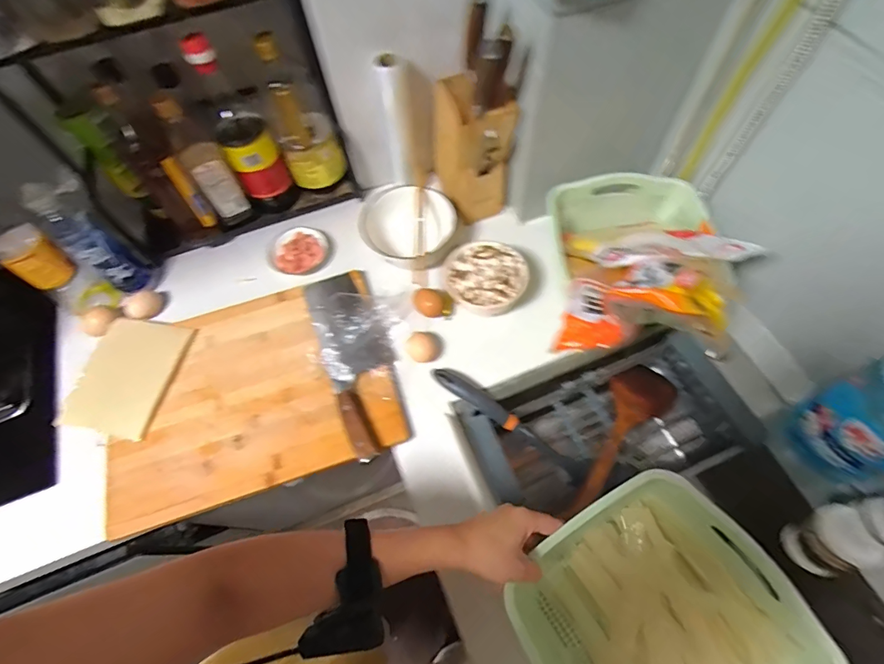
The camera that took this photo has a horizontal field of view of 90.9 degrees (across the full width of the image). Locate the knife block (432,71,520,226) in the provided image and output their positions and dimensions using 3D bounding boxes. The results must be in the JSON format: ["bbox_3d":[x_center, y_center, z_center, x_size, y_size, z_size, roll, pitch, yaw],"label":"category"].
[{"bbox_3d":[0.052,-0.301,0.727,0.093,0.218,0.149,-16,64,-6],"label":"knife block"}]

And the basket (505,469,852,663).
[{"bbox_3d":[0.214,0.300,0.445,0.233,0.126,0.237,-29,64,-14],"label":"basket"}]

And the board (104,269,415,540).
[{"bbox_3d":[-0.281,0.081,0.646,0.404,0.028,0.300,-17,62,-8],"label":"board"}]

